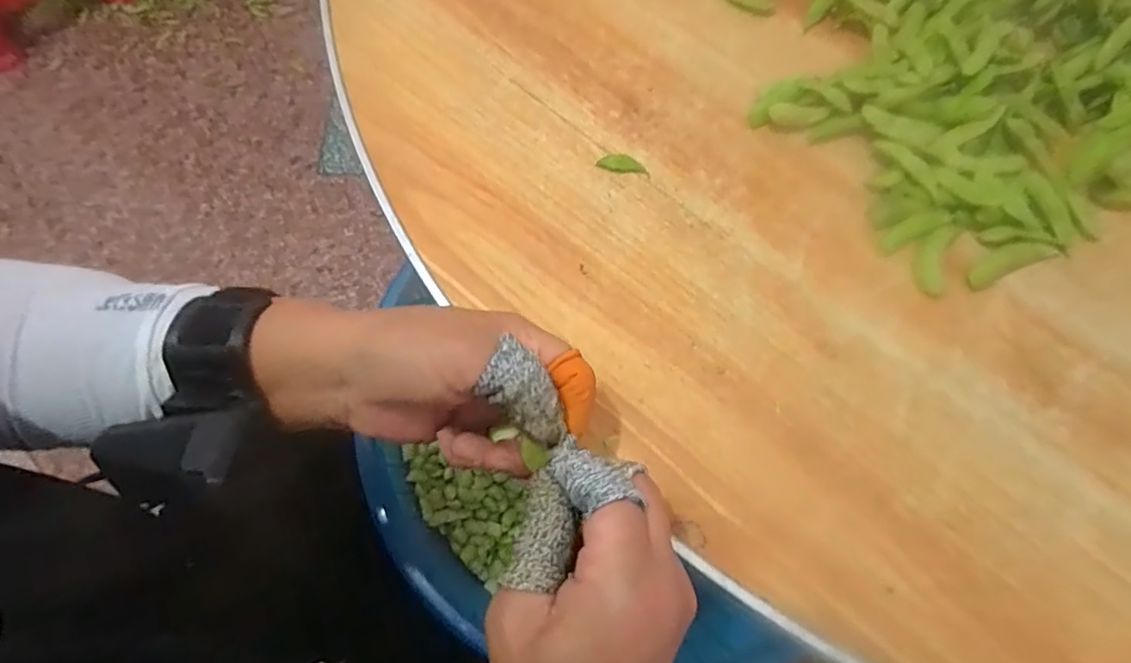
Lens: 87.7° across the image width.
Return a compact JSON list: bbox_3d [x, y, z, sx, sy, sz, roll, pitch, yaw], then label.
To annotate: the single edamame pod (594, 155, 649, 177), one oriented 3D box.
[{"bbox_3d":[0.035,-0.101,0.352,0.031,0.004,0.012,9,69,3],"label":"single edamame pod"}]

